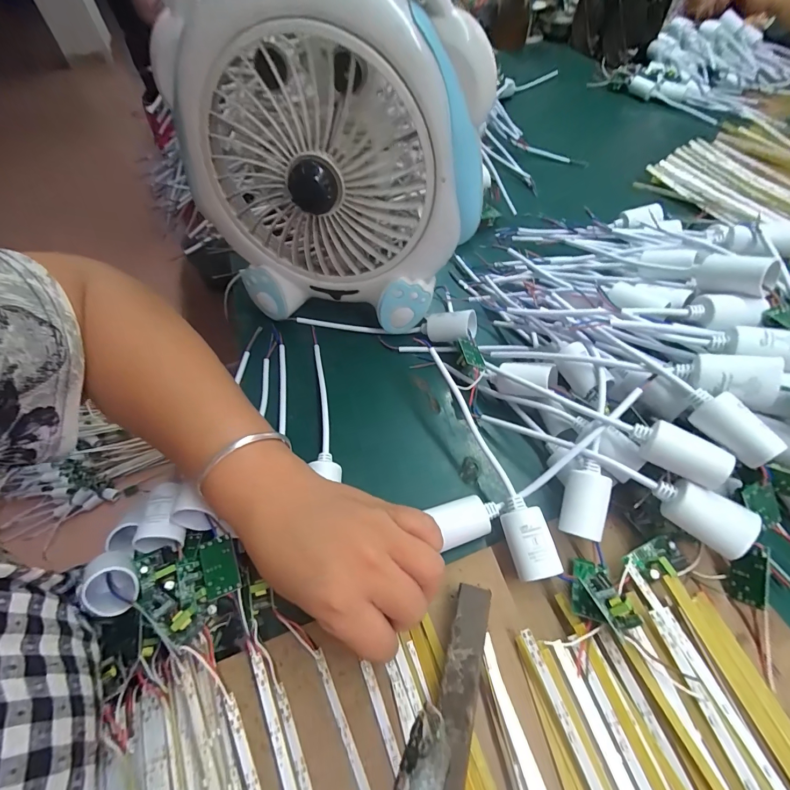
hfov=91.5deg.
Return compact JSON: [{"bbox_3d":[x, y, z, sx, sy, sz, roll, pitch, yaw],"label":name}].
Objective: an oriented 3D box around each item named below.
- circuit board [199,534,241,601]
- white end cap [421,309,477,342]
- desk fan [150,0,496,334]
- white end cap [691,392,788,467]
[{"bbox_3d":[-0.113,0.112,0.250,0.021,0.010,0.034,-21,57,-11],"label":"circuit board"},{"bbox_3d":[0.049,-0.065,0.375,0.056,0.024,0.027,0,50,35],"label":"white end cap"},{"bbox_3d":[-0.056,-0.179,0.324,0.250,0.264,0.096,7,56,8],"label":"desk fan"},{"bbox_3d":[0.207,0.021,0.232,0.017,0.021,0.043,-26,58,-15],"label":"white end cap"}]

